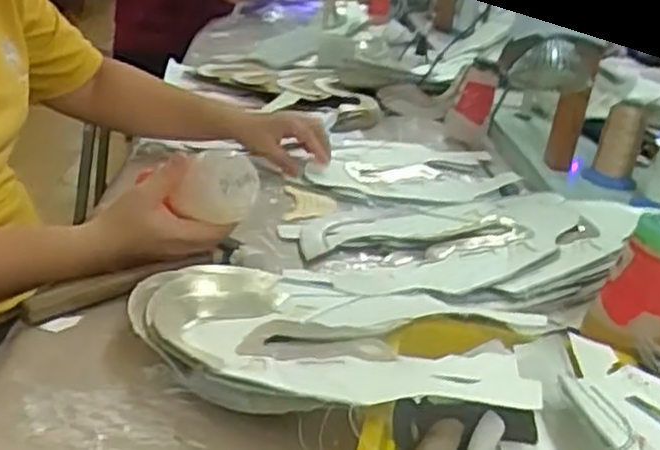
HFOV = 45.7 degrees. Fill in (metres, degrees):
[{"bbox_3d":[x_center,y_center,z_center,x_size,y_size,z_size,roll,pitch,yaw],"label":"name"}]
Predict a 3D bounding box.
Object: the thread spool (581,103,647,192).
[{"bbox_3d":[0.356,-0.097,0.966,0.057,0.099,0.047,17,25,23],"label":"thread spool"}]

